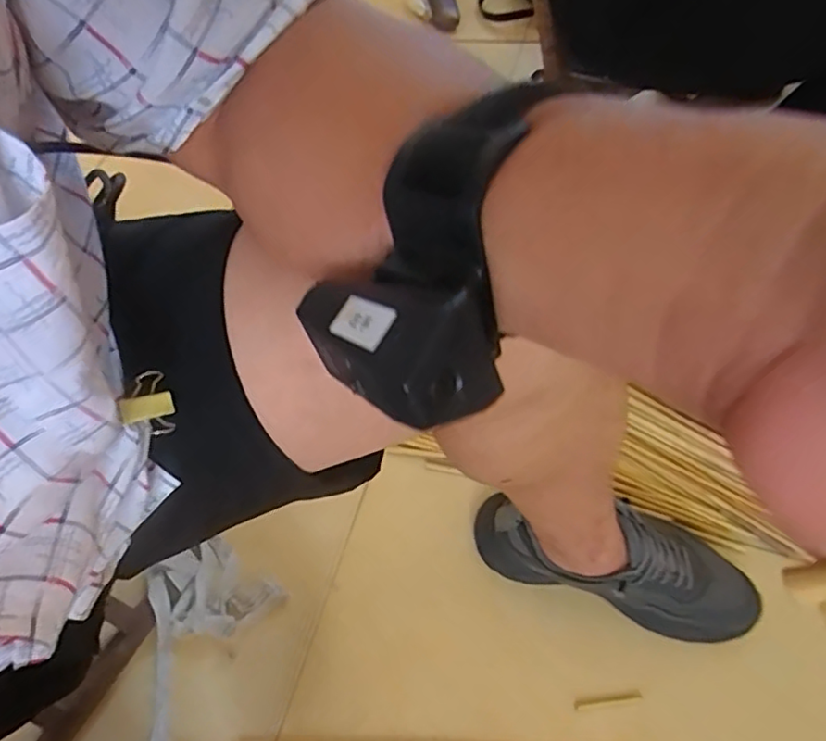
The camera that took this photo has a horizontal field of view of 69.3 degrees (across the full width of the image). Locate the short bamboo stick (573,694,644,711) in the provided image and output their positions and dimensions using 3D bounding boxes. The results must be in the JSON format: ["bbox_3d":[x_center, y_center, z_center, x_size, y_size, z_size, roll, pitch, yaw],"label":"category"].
[{"bbox_3d":[0.195,0.331,0.598,0.067,0.004,0.008,-7,57,-6],"label":"short bamboo stick"}]

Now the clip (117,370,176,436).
[{"bbox_3d":[-0.137,0.018,0.304,0.025,0.016,0.031,-23,102,-34],"label":"clip"}]

